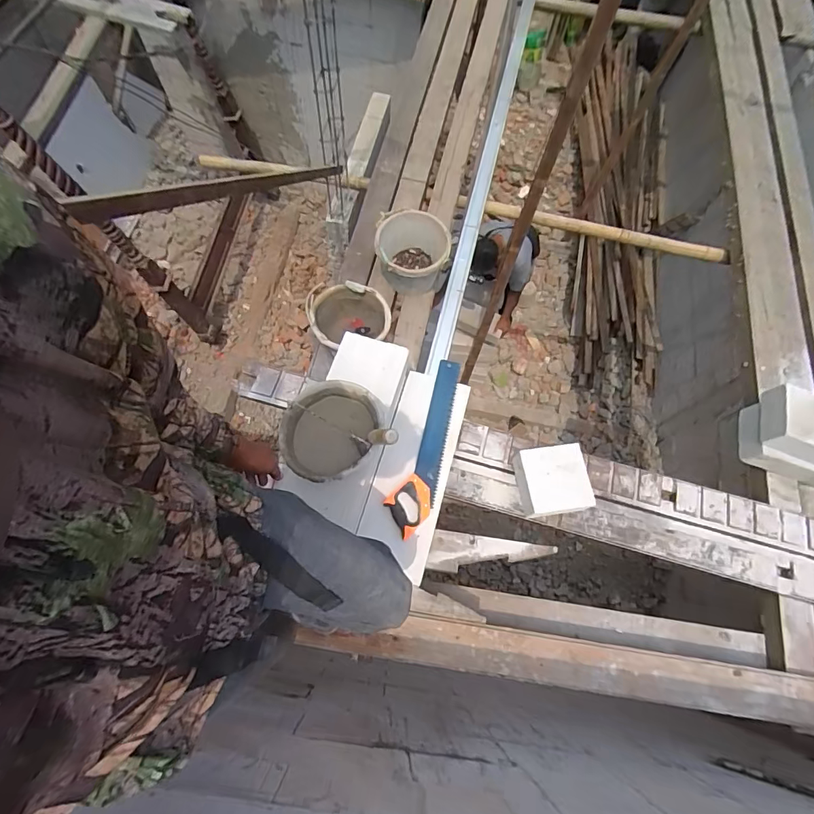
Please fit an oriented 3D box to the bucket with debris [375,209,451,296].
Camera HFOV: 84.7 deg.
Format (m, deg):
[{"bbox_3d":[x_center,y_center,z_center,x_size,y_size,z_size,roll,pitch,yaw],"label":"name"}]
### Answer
[{"bbox_3d":[0.019,-0.590,1.750,0.274,0.213,0.295,1,71,-2],"label":"bucket with debris"}]

